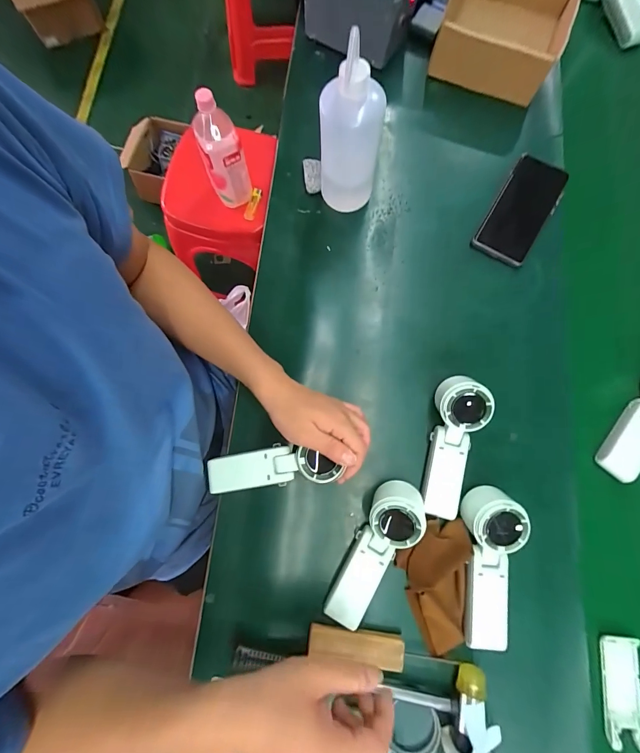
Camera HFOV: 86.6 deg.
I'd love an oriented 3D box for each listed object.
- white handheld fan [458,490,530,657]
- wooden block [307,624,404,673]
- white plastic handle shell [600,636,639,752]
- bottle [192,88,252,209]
[{"bbox_3d":[0.190,0.209,0.367,0.055,0.050,0.169,3,78,-1],"label":"white handheld fan"},{"bbox_3d":[0.040,0.299,0.376,0.104,0.019,0.029,8,78,0],"label":"wooden block"},{"bbox_3d":[0.335,0.349,0.375,0.045,0.008,0.106,3,78,-1],"label":"white plastic handle shell"},{"bbox_3d":[-0.197,-0.448,0.689,0.079,0.210,0.072,0,78,0],"label":"bottle"}]

